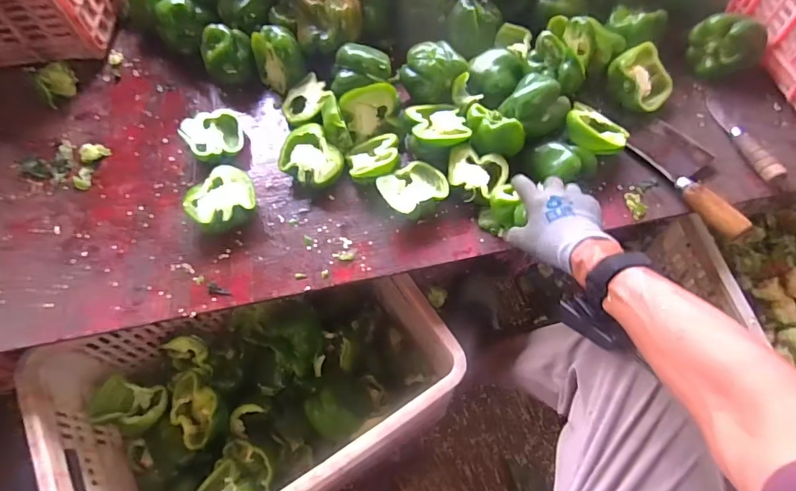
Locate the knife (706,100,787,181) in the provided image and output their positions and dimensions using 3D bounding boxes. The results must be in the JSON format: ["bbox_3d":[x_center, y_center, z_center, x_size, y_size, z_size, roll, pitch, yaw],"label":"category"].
[{"bbox_3d":[0.477,-0.154,0.644,0.028,0.024,0.152,-11,62,-5],"label":"knife"}]

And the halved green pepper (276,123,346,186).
[{"bbox_3d":[-0.118,-0.116,0.648,0.089,0.052,0.070,38,69,20],"label":"halved green pepper"}]

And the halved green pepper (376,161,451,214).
[{"bbox_3d":[0.021,-0.069,0.616,0.083,0.048,0.070,-28,64,-13],"label":"halved green pepper"}]

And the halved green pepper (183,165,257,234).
[{"bbox_3d":[-0.226,-0.055,0.617,0.084,0.049,0.077,-1,61,1],"label":"halved green pepper"}]

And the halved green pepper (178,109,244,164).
[{"bbox_3d":[-0.265,-0.155,0.682,0.086,0.027,0.086,-18,66,-31],"label":"halved green pepper"}]

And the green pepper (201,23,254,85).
[{"bbox_3d":[-0.263,-0.296,0.731,0.075,0.063,0.071,-1,61,1],"label":"green pepper"}]

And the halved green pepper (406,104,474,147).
[{"bbox_3d":[0.056,-0.165,0.641,0.079,0.028,0.080,-10,62,-4],"label":"halved green pepper"}]

